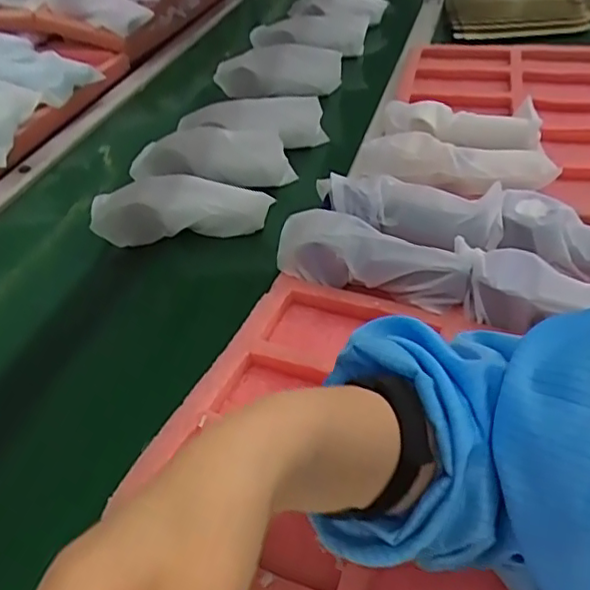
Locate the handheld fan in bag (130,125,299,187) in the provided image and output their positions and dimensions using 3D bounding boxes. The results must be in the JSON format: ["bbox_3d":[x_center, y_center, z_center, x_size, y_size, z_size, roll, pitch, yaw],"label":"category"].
[{"bbox_3d":[-0.097,-0.165,0.722,0.201,0.062,0.047,2,41,7],"label":"handheld fan in bag"}]

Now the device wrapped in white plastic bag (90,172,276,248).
[{"bbox_3d":[-0.128,-0.093,0.659,0.198,0.062,0.048,0,41,5],"label":"device wrapped in white plastic bag"}]

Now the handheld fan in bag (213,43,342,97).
[{"bbox_3d":[-0.025,-0.329,0.892,0.184,0.082,0.051,2,42,9],"label":"handheld fan in bag"}]

